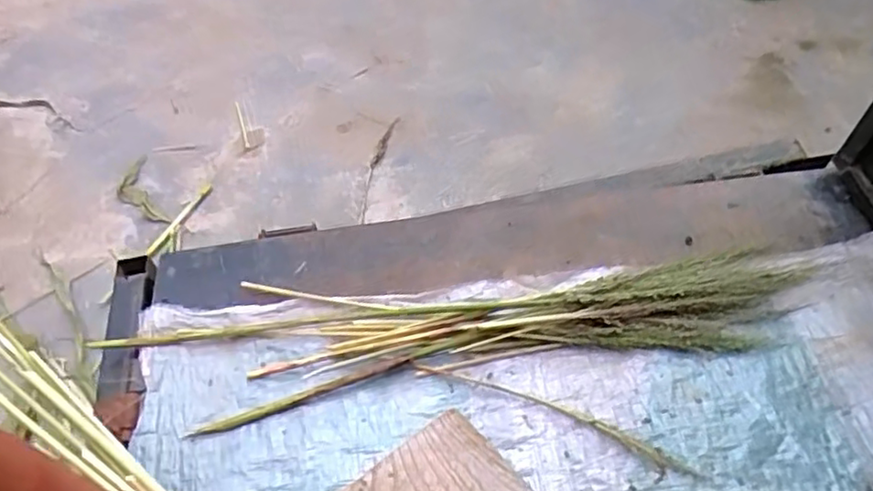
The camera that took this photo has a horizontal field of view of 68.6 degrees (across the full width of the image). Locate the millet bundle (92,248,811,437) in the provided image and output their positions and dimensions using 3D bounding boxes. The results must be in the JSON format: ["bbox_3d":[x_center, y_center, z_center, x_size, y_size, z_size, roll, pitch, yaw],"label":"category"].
[{"bbox_3d":[0.045,0.082,0.738,0.799,0.041,0.168,-7,54,-5],"label":"millet bundle"}]

